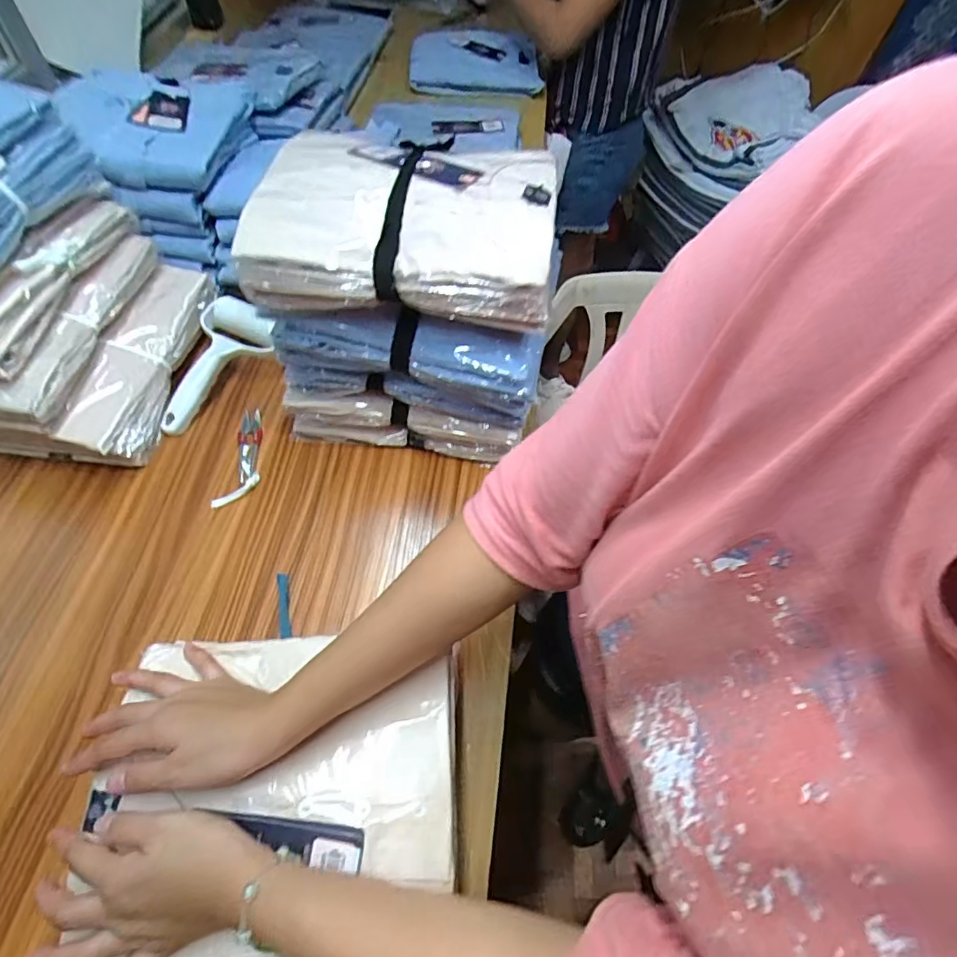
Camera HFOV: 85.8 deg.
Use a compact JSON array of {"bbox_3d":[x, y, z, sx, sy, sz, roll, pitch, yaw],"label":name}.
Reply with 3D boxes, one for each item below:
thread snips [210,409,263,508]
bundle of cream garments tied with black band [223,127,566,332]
[{"bbox_3d":[-0.259,-0.026,0.574,0.042,0.011,0.124,3,60,-1],"label":"thread snips"},{"bbox_3d":[-0.060,-0.225,0.458,0.245,0.069,0.182,7,60,1],"label":"bundle of cream garments tied with black band"}]

